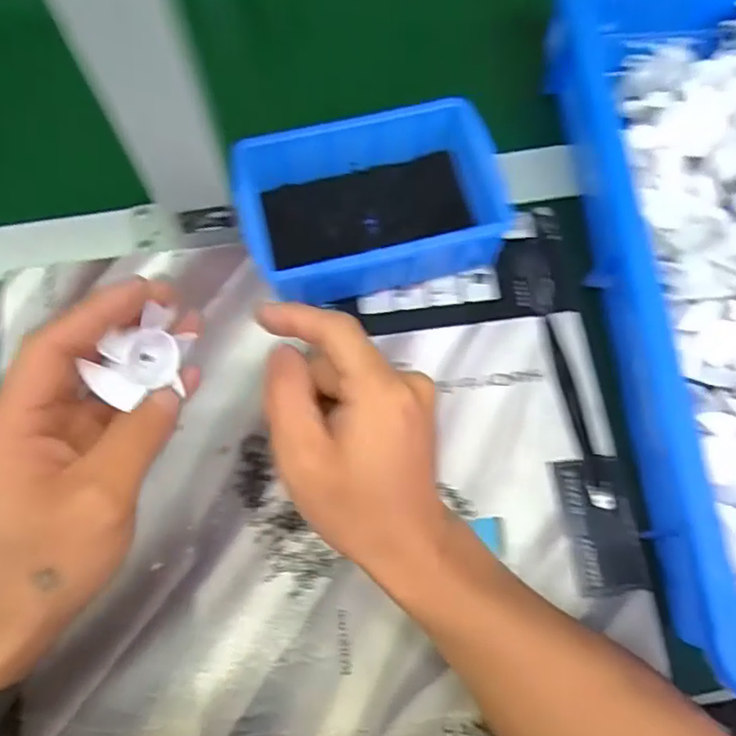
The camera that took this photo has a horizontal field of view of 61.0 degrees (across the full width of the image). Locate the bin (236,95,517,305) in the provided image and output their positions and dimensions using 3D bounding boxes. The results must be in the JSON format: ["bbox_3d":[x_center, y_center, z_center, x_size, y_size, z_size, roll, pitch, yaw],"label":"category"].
[{"bbox_3d":[0.001,-0.096,0.377,0.144,0.053,0.099,-15,72,-6],"label":"bin"}]

